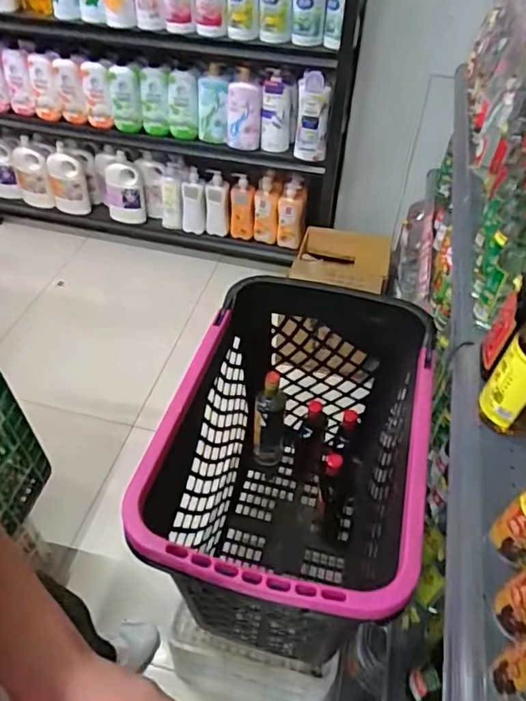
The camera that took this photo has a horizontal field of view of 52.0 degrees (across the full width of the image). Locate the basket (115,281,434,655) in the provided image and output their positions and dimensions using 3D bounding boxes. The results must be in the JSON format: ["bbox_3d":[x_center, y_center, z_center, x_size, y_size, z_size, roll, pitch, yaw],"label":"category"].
[{"bbox_3d":[0.049,0.229,0.945,0.356,0.449,0.534,12,47,9],"label":"basket"}]

